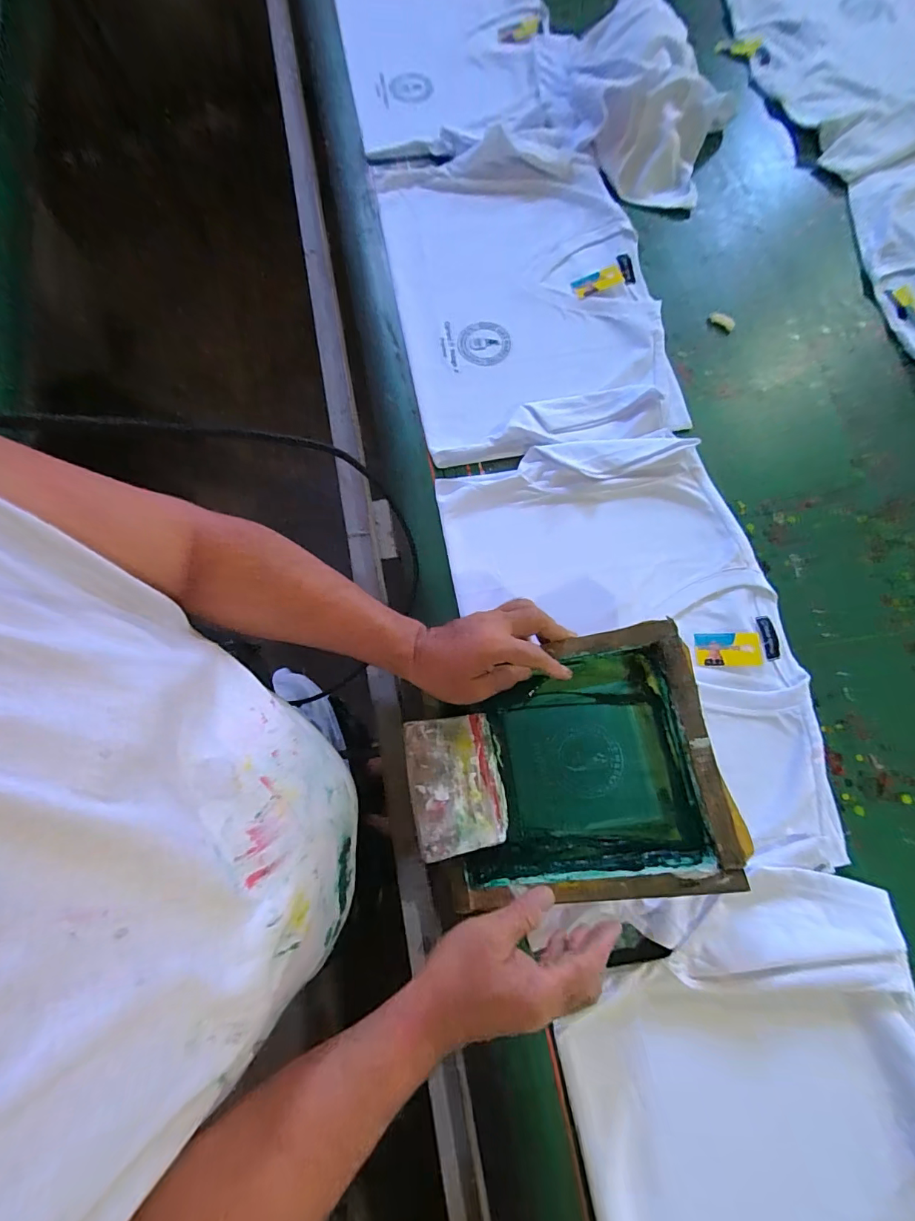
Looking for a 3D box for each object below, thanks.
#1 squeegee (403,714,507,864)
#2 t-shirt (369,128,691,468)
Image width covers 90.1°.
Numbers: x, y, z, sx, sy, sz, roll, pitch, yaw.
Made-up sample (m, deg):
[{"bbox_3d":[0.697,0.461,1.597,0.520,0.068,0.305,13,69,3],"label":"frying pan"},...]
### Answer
[{"bbox_3d":[0.001,0.170,0.452,0.097,0.007,0.125,-2,74,-26],"label":"squeegee"},{"bbox_3d":[0.093,-0.467,0.661,0.355,0.029,0.533,-11,76,-3],"label":"t-shirt"}]

